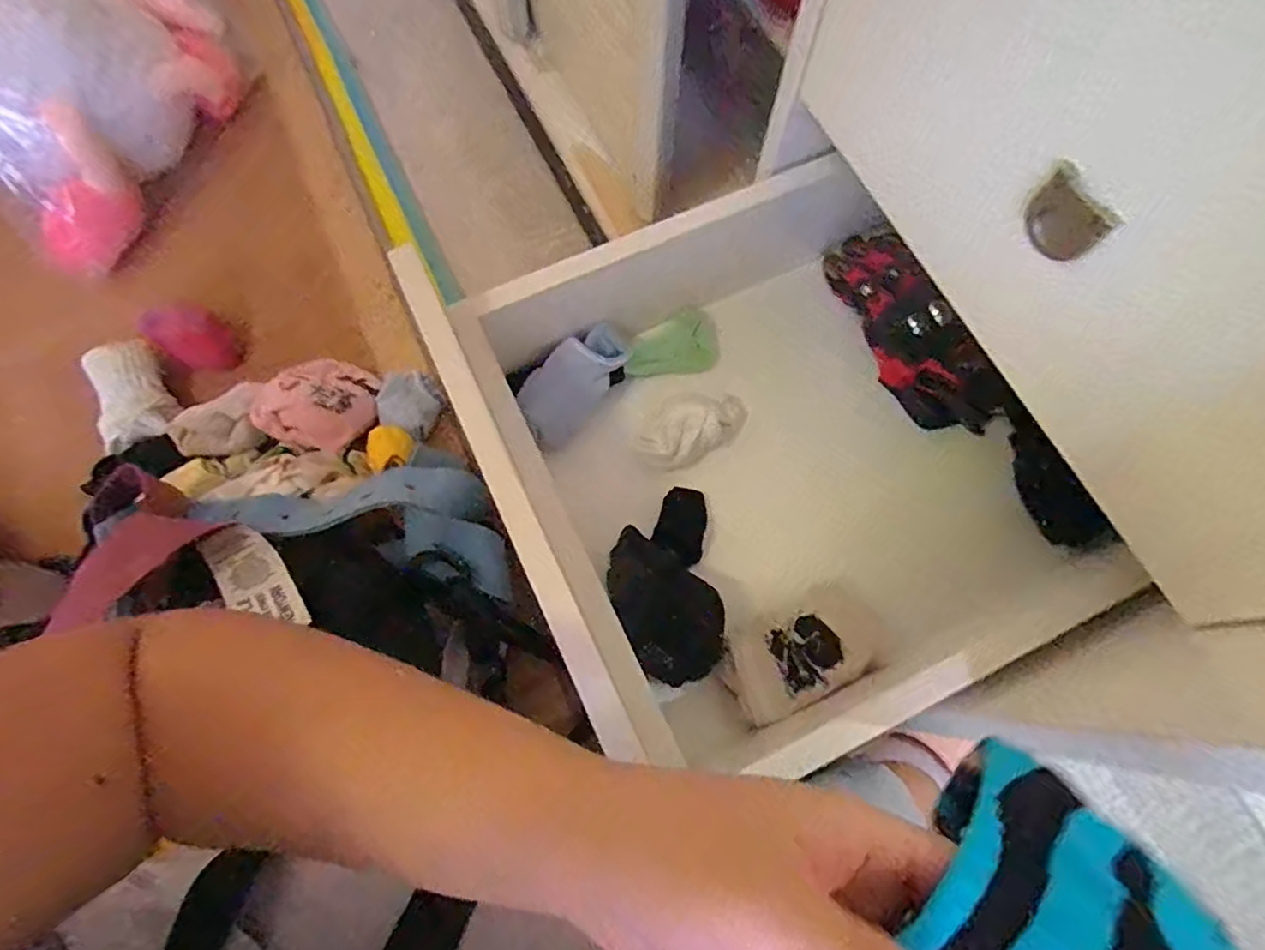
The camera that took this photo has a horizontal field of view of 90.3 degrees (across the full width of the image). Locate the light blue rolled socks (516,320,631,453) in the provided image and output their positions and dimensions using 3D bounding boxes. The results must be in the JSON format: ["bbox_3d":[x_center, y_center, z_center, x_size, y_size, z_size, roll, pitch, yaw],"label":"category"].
[{"bbox_3d":[-0.051,-0.077,0.525,0.058,0.024,0.111,44,80,-22],"label":"light blue rolled socks"}]

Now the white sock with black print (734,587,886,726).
[{"bbox_3d":[0.131,0.125,0.459,0.116,0.043,0.062,-27,74,-9],"label":"white sock with black print"}]

